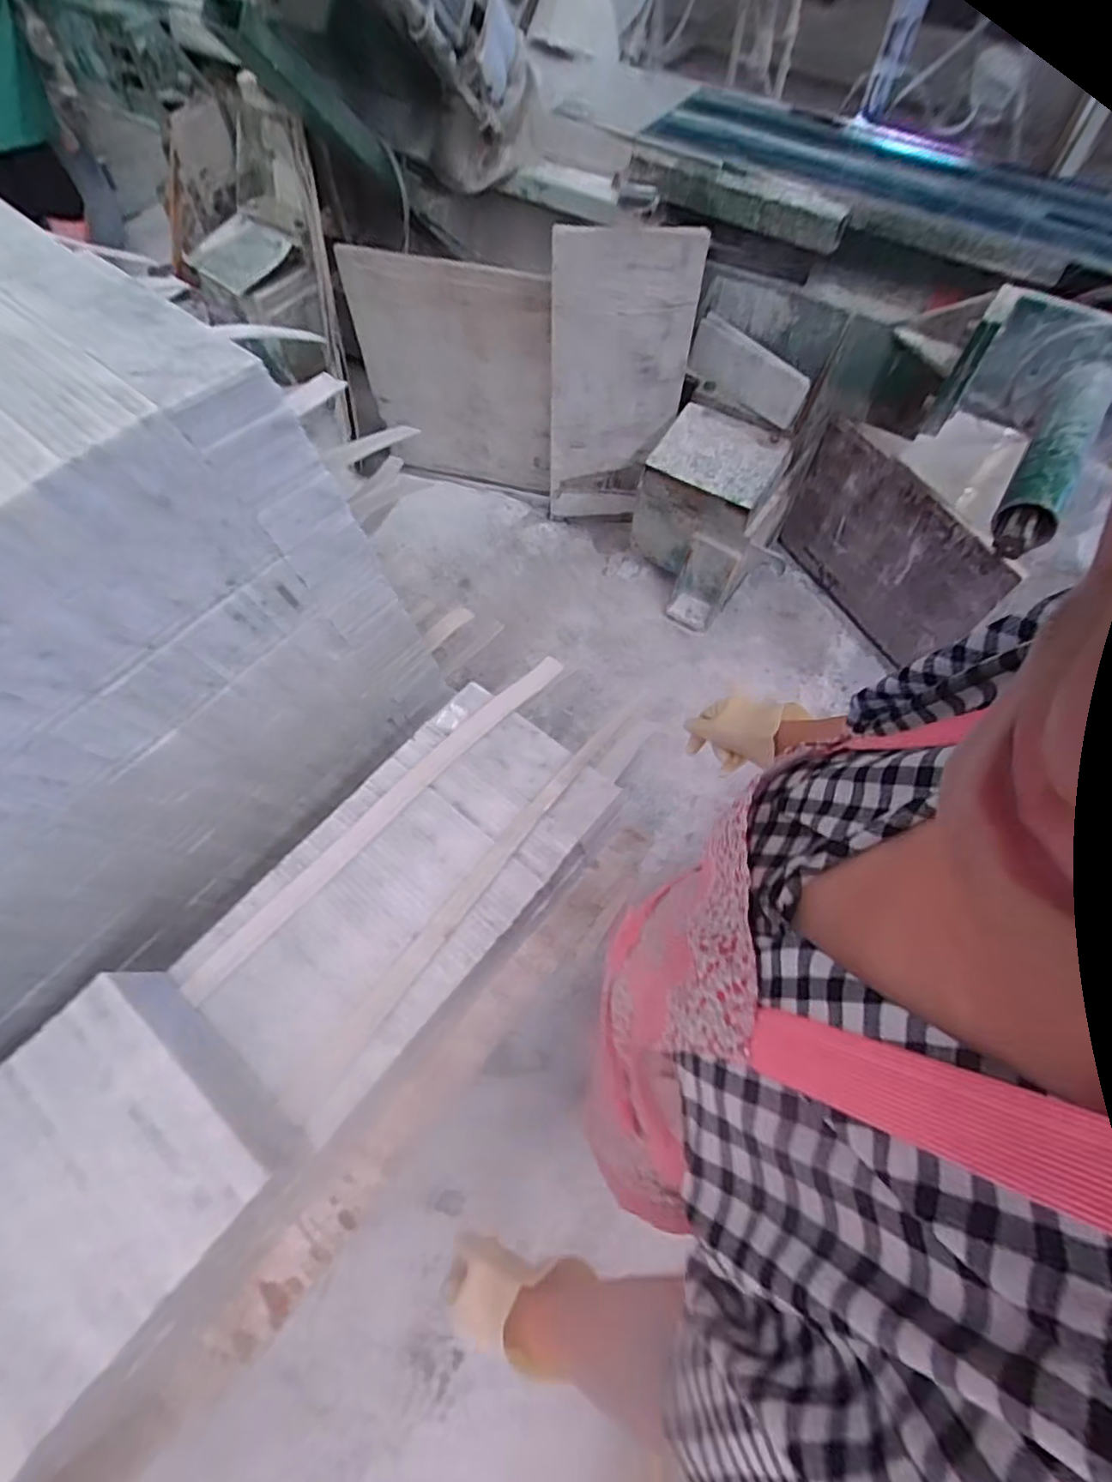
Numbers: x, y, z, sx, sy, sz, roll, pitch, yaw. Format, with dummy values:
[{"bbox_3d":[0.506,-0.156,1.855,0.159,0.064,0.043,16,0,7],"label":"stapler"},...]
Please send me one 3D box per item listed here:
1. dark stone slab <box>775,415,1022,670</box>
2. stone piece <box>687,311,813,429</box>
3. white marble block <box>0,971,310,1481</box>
[{"bbox_3d":[0.794,-0.455,1.557,0.040,0.426,0.565,-23,63,-14],"label":"dark stone slab"},{"bbox_3d":[0.447,-0.861,1.456,0.294,0.122,0.045,33,28,4],"label":"stone piece"},{"bbox_3d":[-0.530,0.497,0.644,0.310,0.086,0.411,36,66,18],"label":"white marble block"}]

